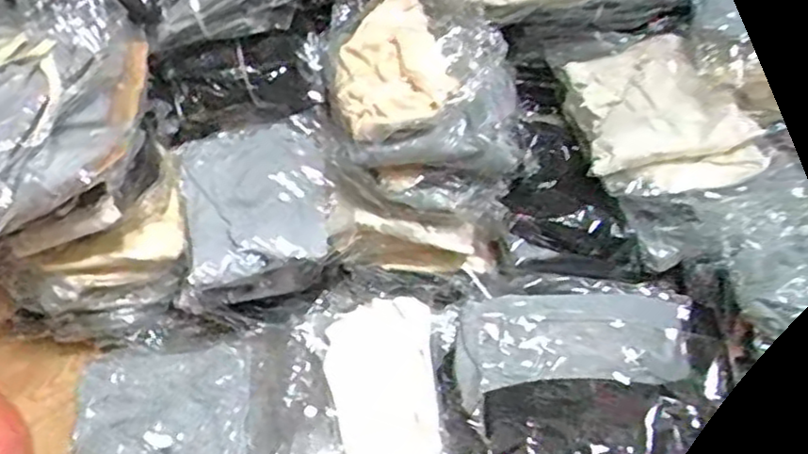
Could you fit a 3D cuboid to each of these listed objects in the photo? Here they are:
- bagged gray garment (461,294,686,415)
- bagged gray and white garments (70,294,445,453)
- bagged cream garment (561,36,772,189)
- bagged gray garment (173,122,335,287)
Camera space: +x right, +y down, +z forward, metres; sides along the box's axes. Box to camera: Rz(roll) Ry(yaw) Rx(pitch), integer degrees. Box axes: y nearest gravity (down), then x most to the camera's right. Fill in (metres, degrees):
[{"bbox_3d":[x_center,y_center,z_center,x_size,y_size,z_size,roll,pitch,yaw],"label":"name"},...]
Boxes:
[{"bbox_3d":[0.189,0.121,0.793,0.252,0.034,0.104,-3,47,-6],"label":"bagged gray garment"},{"bbox_3d":[-0.166,0.217,0.807,0.423,0.090,0.271,-3,47,-6],"label":"bagged gray and white garments"},{"bbox_3d":[0.330,-0.144,0.921,0.196,0.051,0.236,-8,62,1],"label":"bagged cream garment"},{"bbox_3d":[-0.181,-0.038,0.890,0.174,0.039,0.222,-10,48,-13],"label":"bagged gray garment"}]

